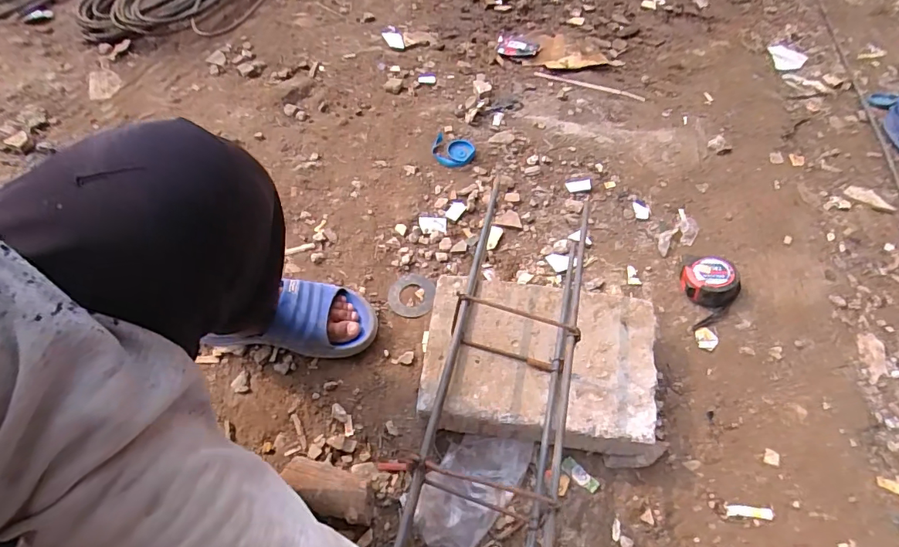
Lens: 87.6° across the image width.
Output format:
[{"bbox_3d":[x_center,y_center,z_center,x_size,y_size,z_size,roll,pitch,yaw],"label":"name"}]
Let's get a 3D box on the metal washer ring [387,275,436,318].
[{"bbox_3d":[-0.059,0.033,0.736,0.072,0.009,0.075,1,56,-1],"label":"metal washer ring"}]

